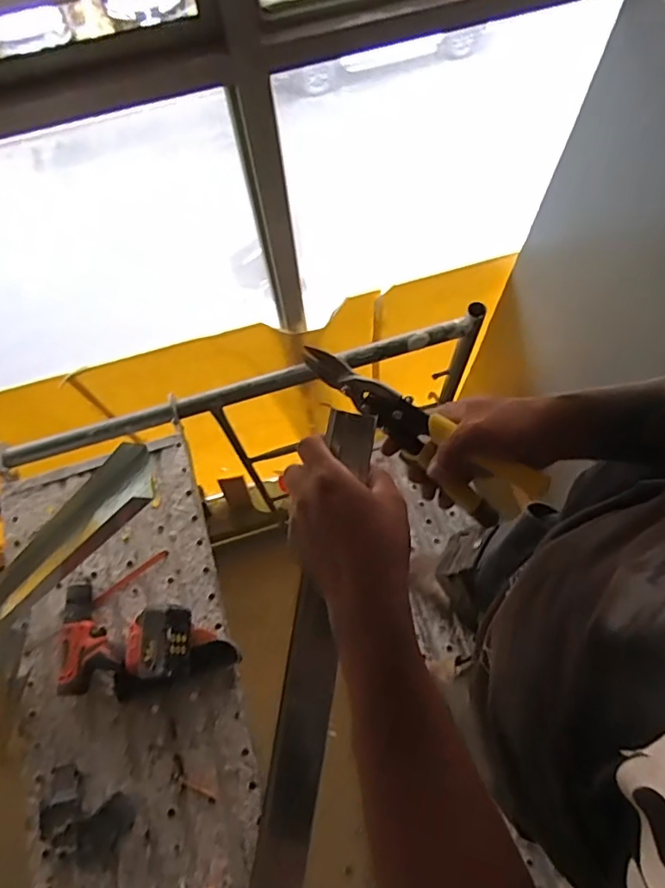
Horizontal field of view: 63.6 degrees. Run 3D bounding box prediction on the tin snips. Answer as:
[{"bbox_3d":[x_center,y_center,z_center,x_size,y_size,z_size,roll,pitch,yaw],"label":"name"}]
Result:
[{"bbox_3d":[0.076,-0.012,0.501,0.240,0.073,0.040,36,74,2],"label":"tin snips"}]

